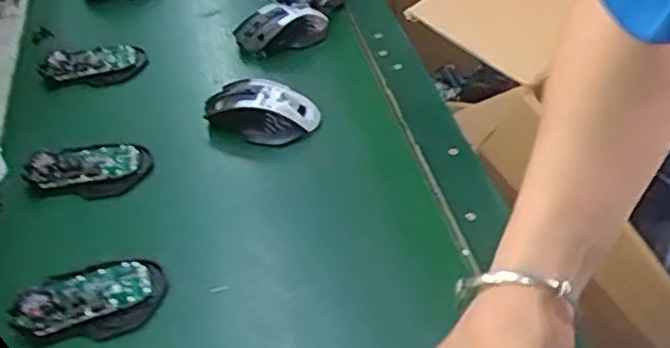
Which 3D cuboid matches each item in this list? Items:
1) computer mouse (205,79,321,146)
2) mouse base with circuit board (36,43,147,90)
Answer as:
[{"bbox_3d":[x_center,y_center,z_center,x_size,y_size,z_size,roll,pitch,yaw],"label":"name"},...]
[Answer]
[{"bbox_3d":[-0.075,-0.067,0.714,0.110,0.033,0.064,13,44,16],"label":"computer mouse"},{"bbox_3d":[-0.279,-0.129,0.812,0.115,0.030,0.051,-10,42,-9],"label":"mouse base with circuit board"}]

